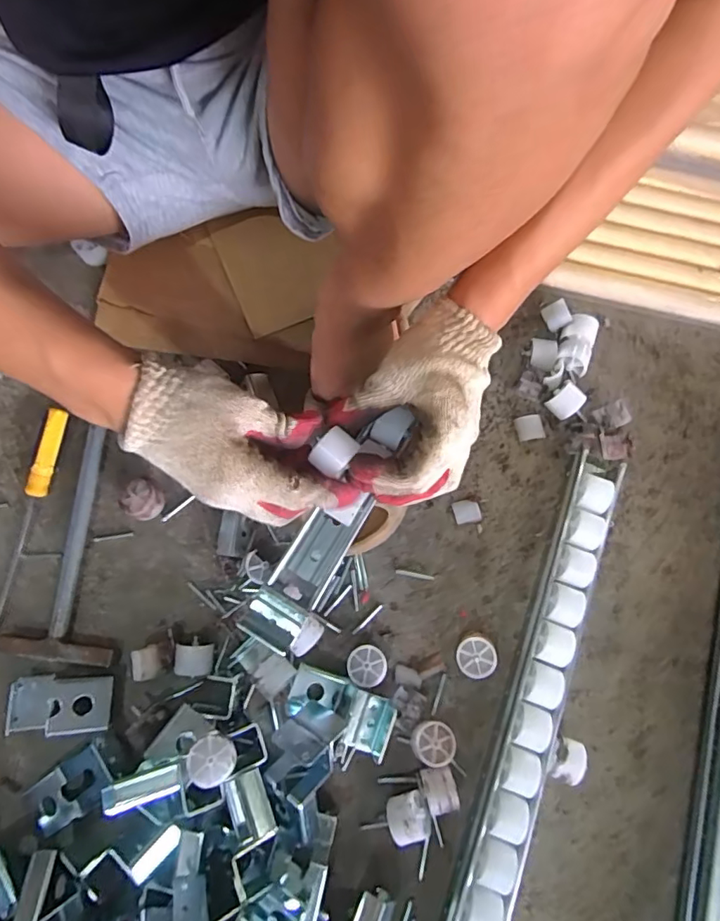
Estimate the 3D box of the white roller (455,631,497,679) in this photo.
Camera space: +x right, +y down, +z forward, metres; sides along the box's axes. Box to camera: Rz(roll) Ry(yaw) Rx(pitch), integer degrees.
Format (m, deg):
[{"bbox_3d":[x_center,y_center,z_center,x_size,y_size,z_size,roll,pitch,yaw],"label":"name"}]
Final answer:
[{"bbox_3d":[0.104,0.177,0.472,0.034,0.028,0.035,0,78,0],"label":"white roller"}]

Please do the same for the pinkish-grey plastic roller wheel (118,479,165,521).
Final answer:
[{"bbox_3d":[-0.207,0.039,0.499,0.036,0.030,0.033,37,80,7],"label":"pinkish-grey plastic roller wheel"}]

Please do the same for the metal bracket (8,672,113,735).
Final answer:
[{"bbox_3d":[-0.261,0.213,0.455,0.082,0.031,0.042,-1,78,-1],"label":"metal bracket"}]

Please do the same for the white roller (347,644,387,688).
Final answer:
[{"bbox_3d":[0.006,0.185,0.469,0.034,0.025,0.035,0,78,0],"label":"white roller"}]

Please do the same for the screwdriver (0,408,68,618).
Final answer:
[{"bbox_3d":[-0.319,0.056,0.493,0.017,0.024,0.215,12,78,2],"label":"screwdriver"}]

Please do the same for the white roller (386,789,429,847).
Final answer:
[{"bbox_3d":[0.039,0.299,0.440,0.033,0.038,0.033,0,78,0],"label":"white roller"}]

